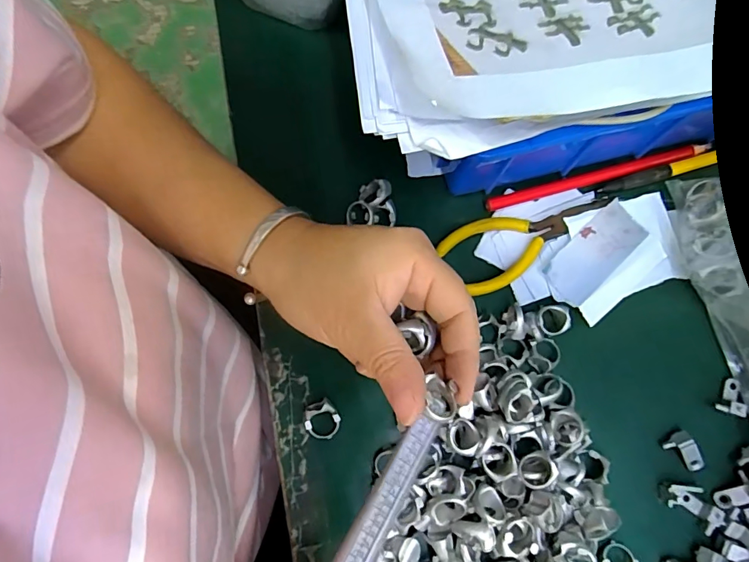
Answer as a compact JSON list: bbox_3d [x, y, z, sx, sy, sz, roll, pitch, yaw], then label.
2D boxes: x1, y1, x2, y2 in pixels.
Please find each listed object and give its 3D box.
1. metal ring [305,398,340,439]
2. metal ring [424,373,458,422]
[{"bbox_3d":[-0.032,0.086,0.282,0.021,0.014,0.023,0,78,-1],"label":"metal ring"},{"bbox_3d":[0.030,0.052,0.202,0.013,0.008,0.021,-2,78,-1],"label":"metal ring"}]

